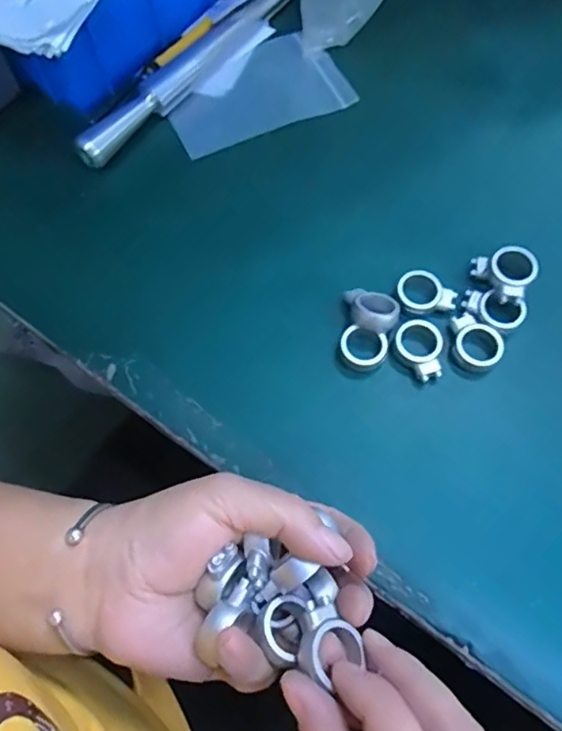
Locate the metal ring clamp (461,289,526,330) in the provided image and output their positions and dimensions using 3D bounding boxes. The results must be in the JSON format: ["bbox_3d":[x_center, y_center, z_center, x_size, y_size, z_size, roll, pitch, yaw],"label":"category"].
[{"bbox_3d":[0.119,-0.033,0.314,0.033,0.009,0.020,25,70,12],"label":"metal ring clamp"}]

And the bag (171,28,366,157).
[{"bbox_3d":[-0.018,-0.189,0.392,0.123,0.006,0.074,-25,68,-8],"label":"bag"}]

